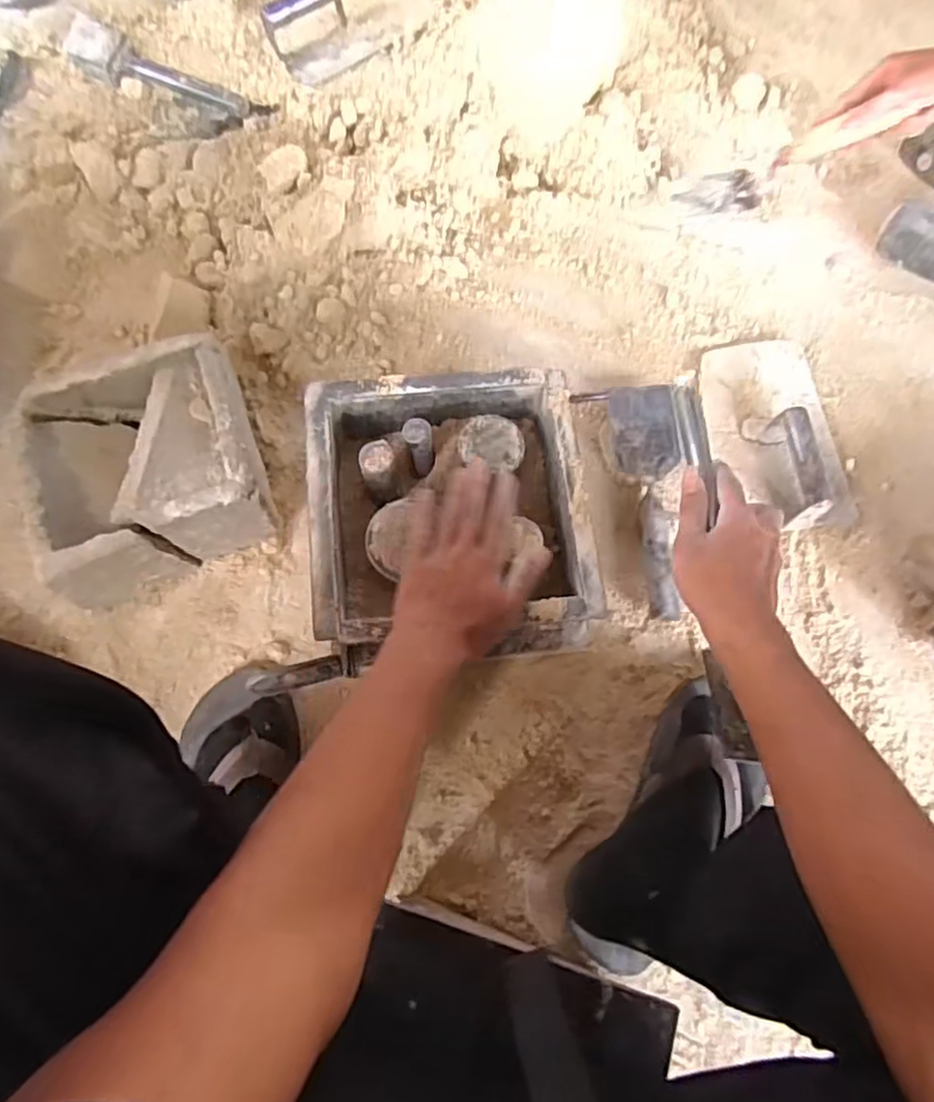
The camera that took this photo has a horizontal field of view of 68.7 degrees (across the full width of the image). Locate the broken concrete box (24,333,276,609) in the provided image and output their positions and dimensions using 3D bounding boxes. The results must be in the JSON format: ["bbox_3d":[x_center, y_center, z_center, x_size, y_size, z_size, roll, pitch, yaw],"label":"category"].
[{"bbox_3d":[-0.305,-0.079,0.667,0.195,0.106,0.209,-17,73,-11],"label":"broken concrete box"}]

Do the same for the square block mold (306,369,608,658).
[{"bbox_3d":[-0.017,-0.032,0.631,0.234,0.103,0.238,-5,73,-3],"label":"square block mold"}]

